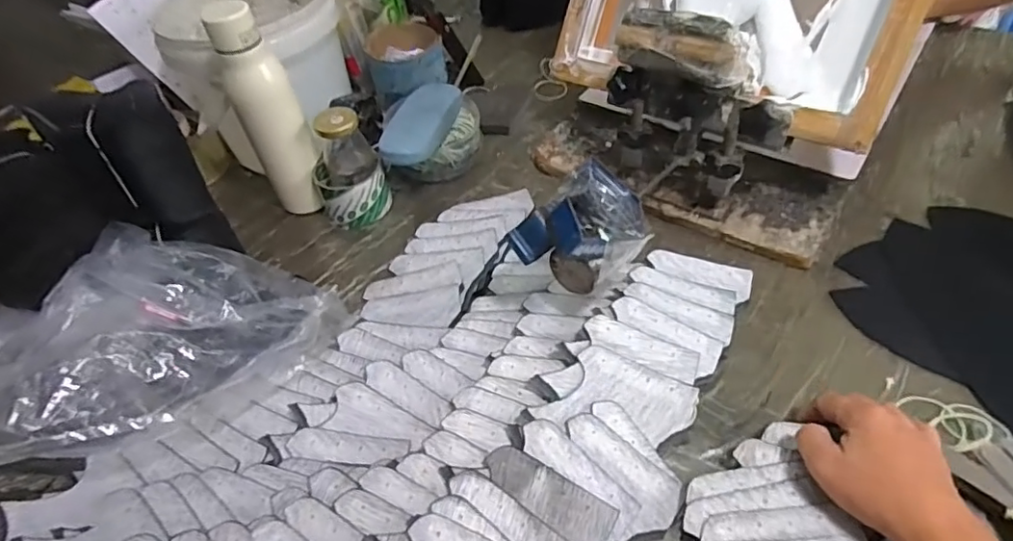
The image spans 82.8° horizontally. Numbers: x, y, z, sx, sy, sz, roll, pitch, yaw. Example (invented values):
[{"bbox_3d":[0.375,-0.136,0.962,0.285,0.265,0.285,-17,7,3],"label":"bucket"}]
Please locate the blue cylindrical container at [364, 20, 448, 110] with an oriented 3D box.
[{"bbox_3d":[-0.143,-0.295,0.809,0.100,0.074,0.105,-4,48,5],"label":"blue cylindrical container"}]

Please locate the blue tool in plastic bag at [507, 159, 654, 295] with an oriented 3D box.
[{"bbox_3d":[0.069,-0.035,0.499,0.087,0.084,0.108,32,60,30],"label":"blue tool in plastic bag"}]

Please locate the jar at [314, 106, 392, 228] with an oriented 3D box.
[{"bbox_3d":[-0.190,-0.123,0.675,0.079,0.117,0.090,-23,50,-12],"label":"jar"}]

